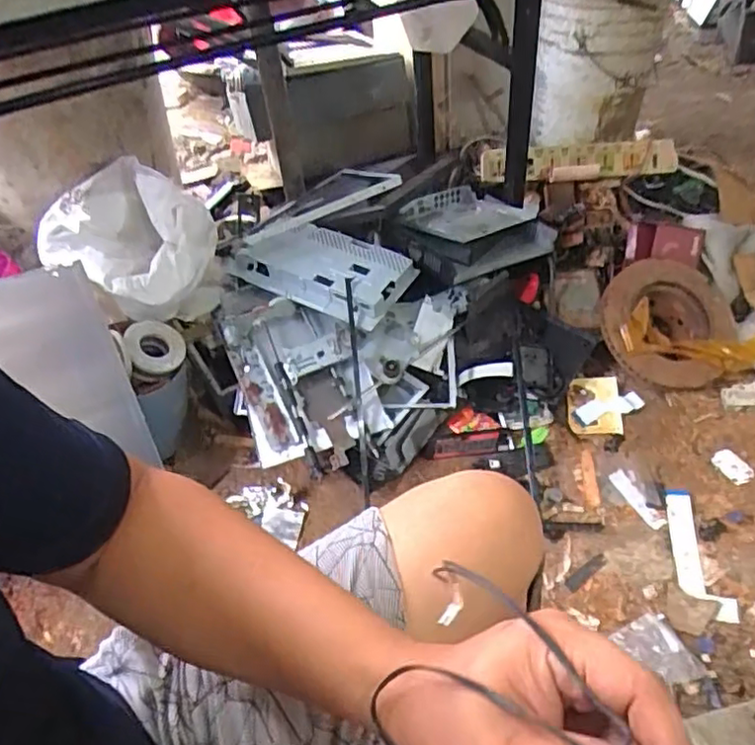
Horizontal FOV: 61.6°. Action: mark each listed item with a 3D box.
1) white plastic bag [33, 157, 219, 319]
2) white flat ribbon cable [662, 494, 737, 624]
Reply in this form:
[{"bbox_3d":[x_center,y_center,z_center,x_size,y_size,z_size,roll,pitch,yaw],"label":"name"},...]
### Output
[{"bbox_3d":[-0.452,-0.230,1.170,0.271,0.172,0.307,-35,52,-24],"label":"white plastic bag"},{"bbox_3d":[0.477,0.270,0.952,0.066,0.008,0.208,-1,47,6],"label":"white flat ribbon cable"}]

